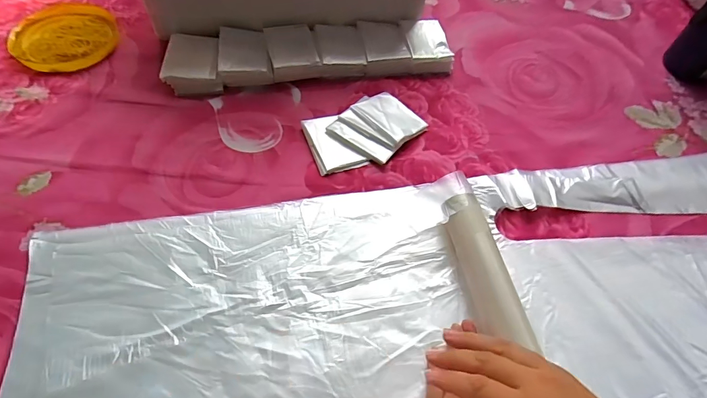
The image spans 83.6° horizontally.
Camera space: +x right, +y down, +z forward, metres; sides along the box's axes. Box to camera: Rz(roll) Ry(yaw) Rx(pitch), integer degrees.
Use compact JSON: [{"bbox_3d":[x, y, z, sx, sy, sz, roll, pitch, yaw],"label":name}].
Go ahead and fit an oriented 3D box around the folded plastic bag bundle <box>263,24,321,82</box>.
[{"bbox_3d":[-0.086,-0.206,0.558,0.064,0.027,0.097,-11,60,-10],"label":"folded plastic bag bundle"}]

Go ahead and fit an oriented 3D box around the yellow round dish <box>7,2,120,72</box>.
[{"bbox_3d":[-0.407,-0.231,0.562,0.132,0.017,0.132,2,58,-3],"label":"yellow round dish"}]

